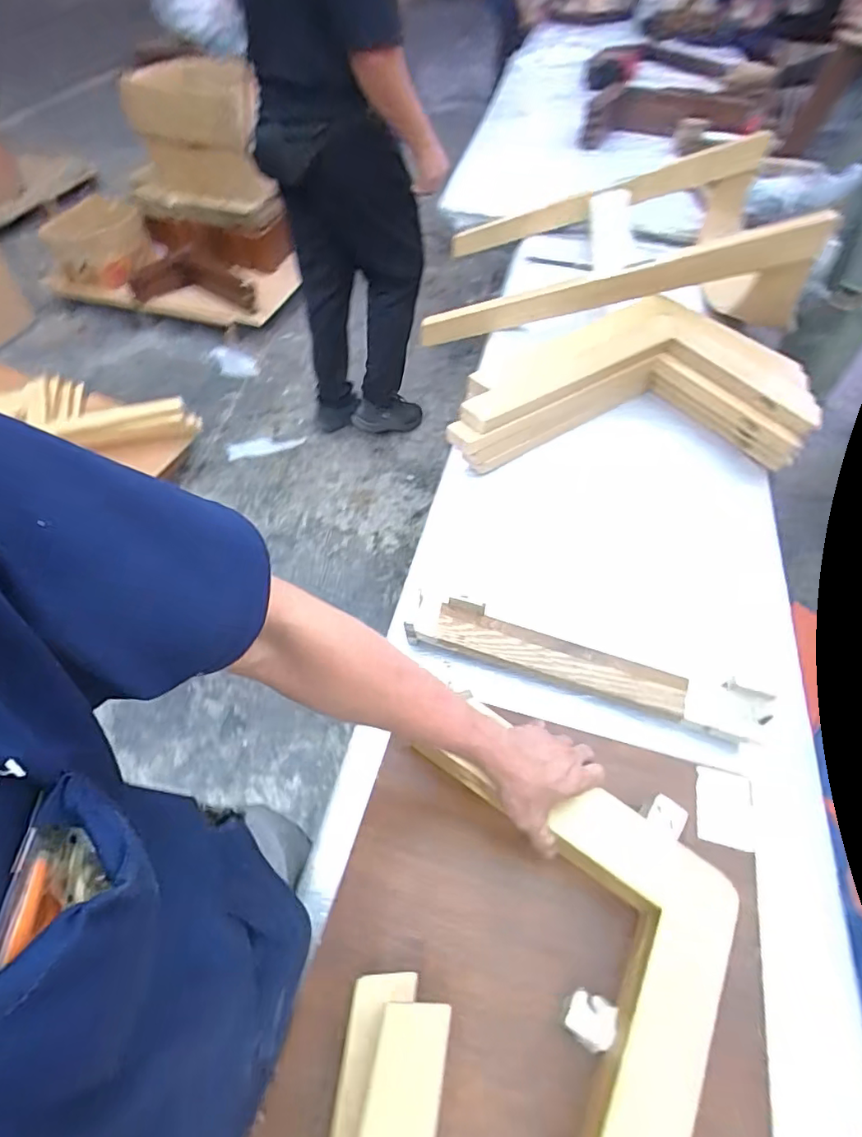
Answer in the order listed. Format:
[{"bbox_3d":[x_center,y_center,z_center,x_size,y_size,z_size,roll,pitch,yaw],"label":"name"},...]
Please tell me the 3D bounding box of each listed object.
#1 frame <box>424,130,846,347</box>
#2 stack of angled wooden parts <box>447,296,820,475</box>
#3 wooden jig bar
[{"bbox_3d":[0.367,-0.711,1.167,0.686,0.307,0.549,8,53,5],"label":"frame"},{"bbox_3d":[0.296,-0.312,0.883,0.552,0.108,0.333,-3,53,-3],"label":"stack of angled wooden parts"},{"bbox_3d":[0.143,0.102,0.616,0.277,0.029,0.050,16,54,11],"label":"wooden jig bar"}]

